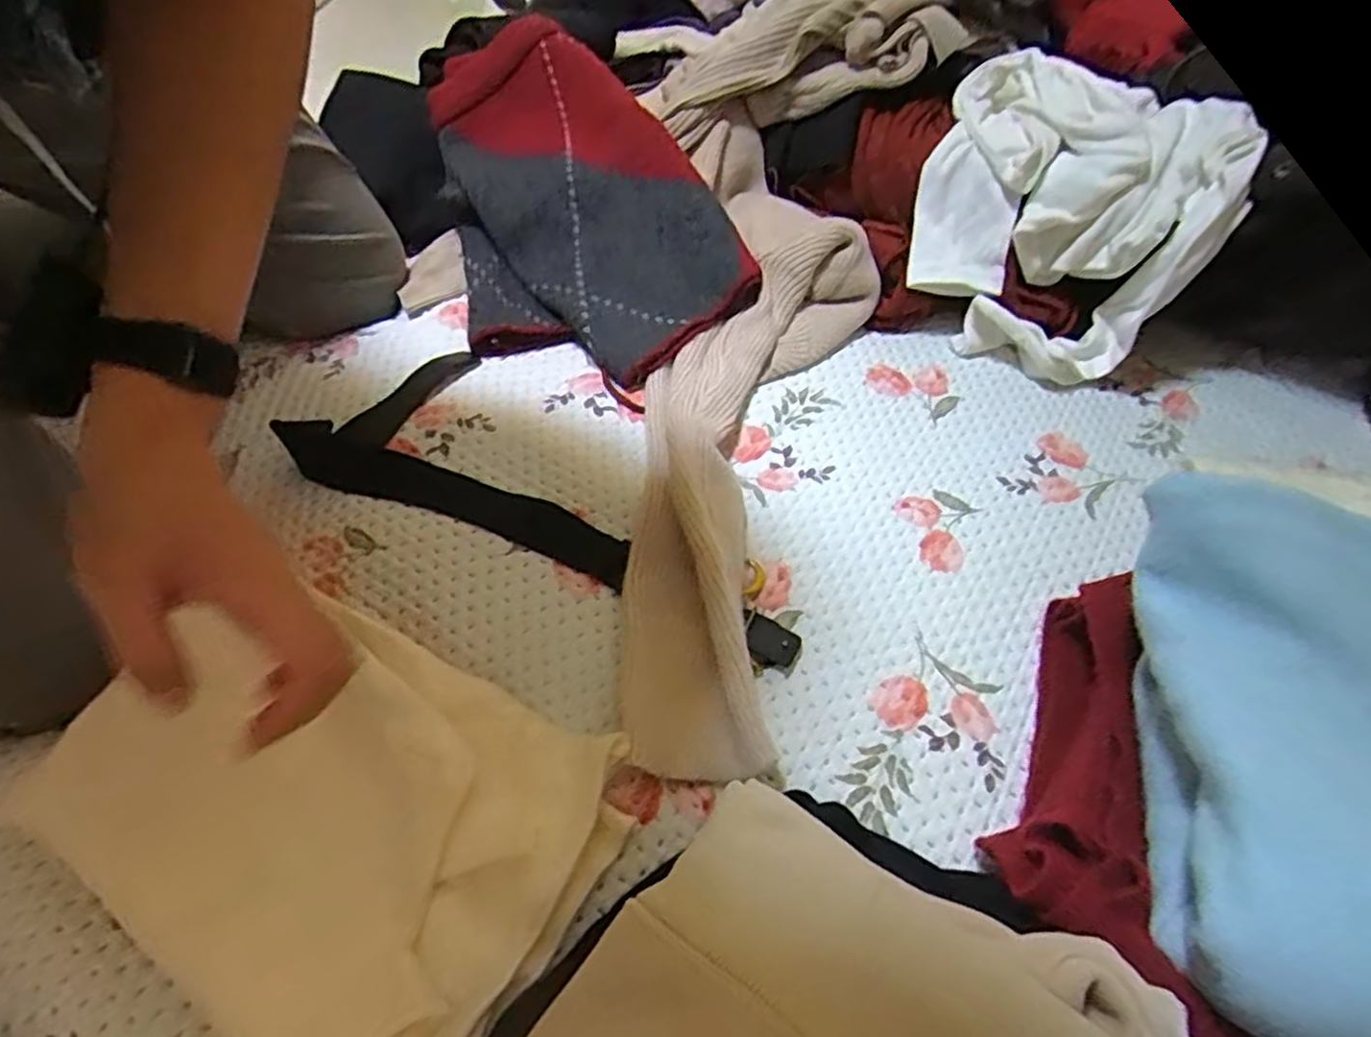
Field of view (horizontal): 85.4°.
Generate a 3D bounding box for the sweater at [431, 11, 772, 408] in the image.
[{"bbox_3d":[-0.100,-0.302,0.695,0.238,0.118,0.420,-13,55,-14],"label":"sweater"}]

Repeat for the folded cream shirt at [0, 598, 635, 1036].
[{"bbox_3d":[-0.180,0.145,0.385,0.248,0.072,0.197,29,56,17],"label":"folded cream shirt"}]

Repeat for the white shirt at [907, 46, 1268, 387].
[{"bbox_3d":[0.345,-0.289,0.703,0.247,0.176,0.286,15,53,7],"label":"white shirt"}]

